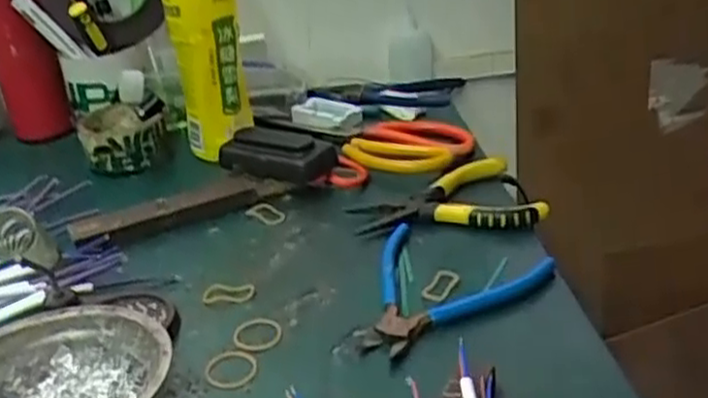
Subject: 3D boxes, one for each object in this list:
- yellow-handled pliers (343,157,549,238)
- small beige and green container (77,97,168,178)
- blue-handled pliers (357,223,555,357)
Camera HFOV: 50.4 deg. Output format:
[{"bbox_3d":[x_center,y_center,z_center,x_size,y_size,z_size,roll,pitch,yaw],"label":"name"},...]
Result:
[{"bbox_3d":[0.073,-0.002,0.595,0.149,0.031,0.081,1,27,5],"label":"yellow-handled pliers"},{"bbox_3d":[-0.216,-0.064,0.694,0.072,0.047,0.080,-16,30,-25],"label":"small beige and green container"},{"bbox_3d":[0.072,0.058,0.497,0.114,0.019,0.127,3,27,10],"label":"blue-handled pliers"}]

